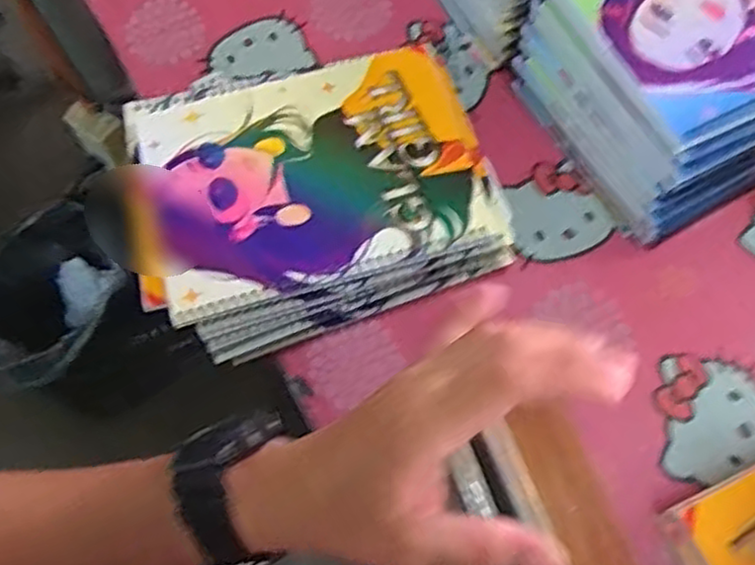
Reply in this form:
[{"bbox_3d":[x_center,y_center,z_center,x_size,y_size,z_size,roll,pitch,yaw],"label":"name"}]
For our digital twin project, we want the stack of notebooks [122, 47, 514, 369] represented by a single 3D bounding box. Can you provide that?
[{"bbox_3d":[-0.045,-0.057,0.468,0.220,0.062,0.173,-19,69,-5],"label":"stack of notebooks"}]

